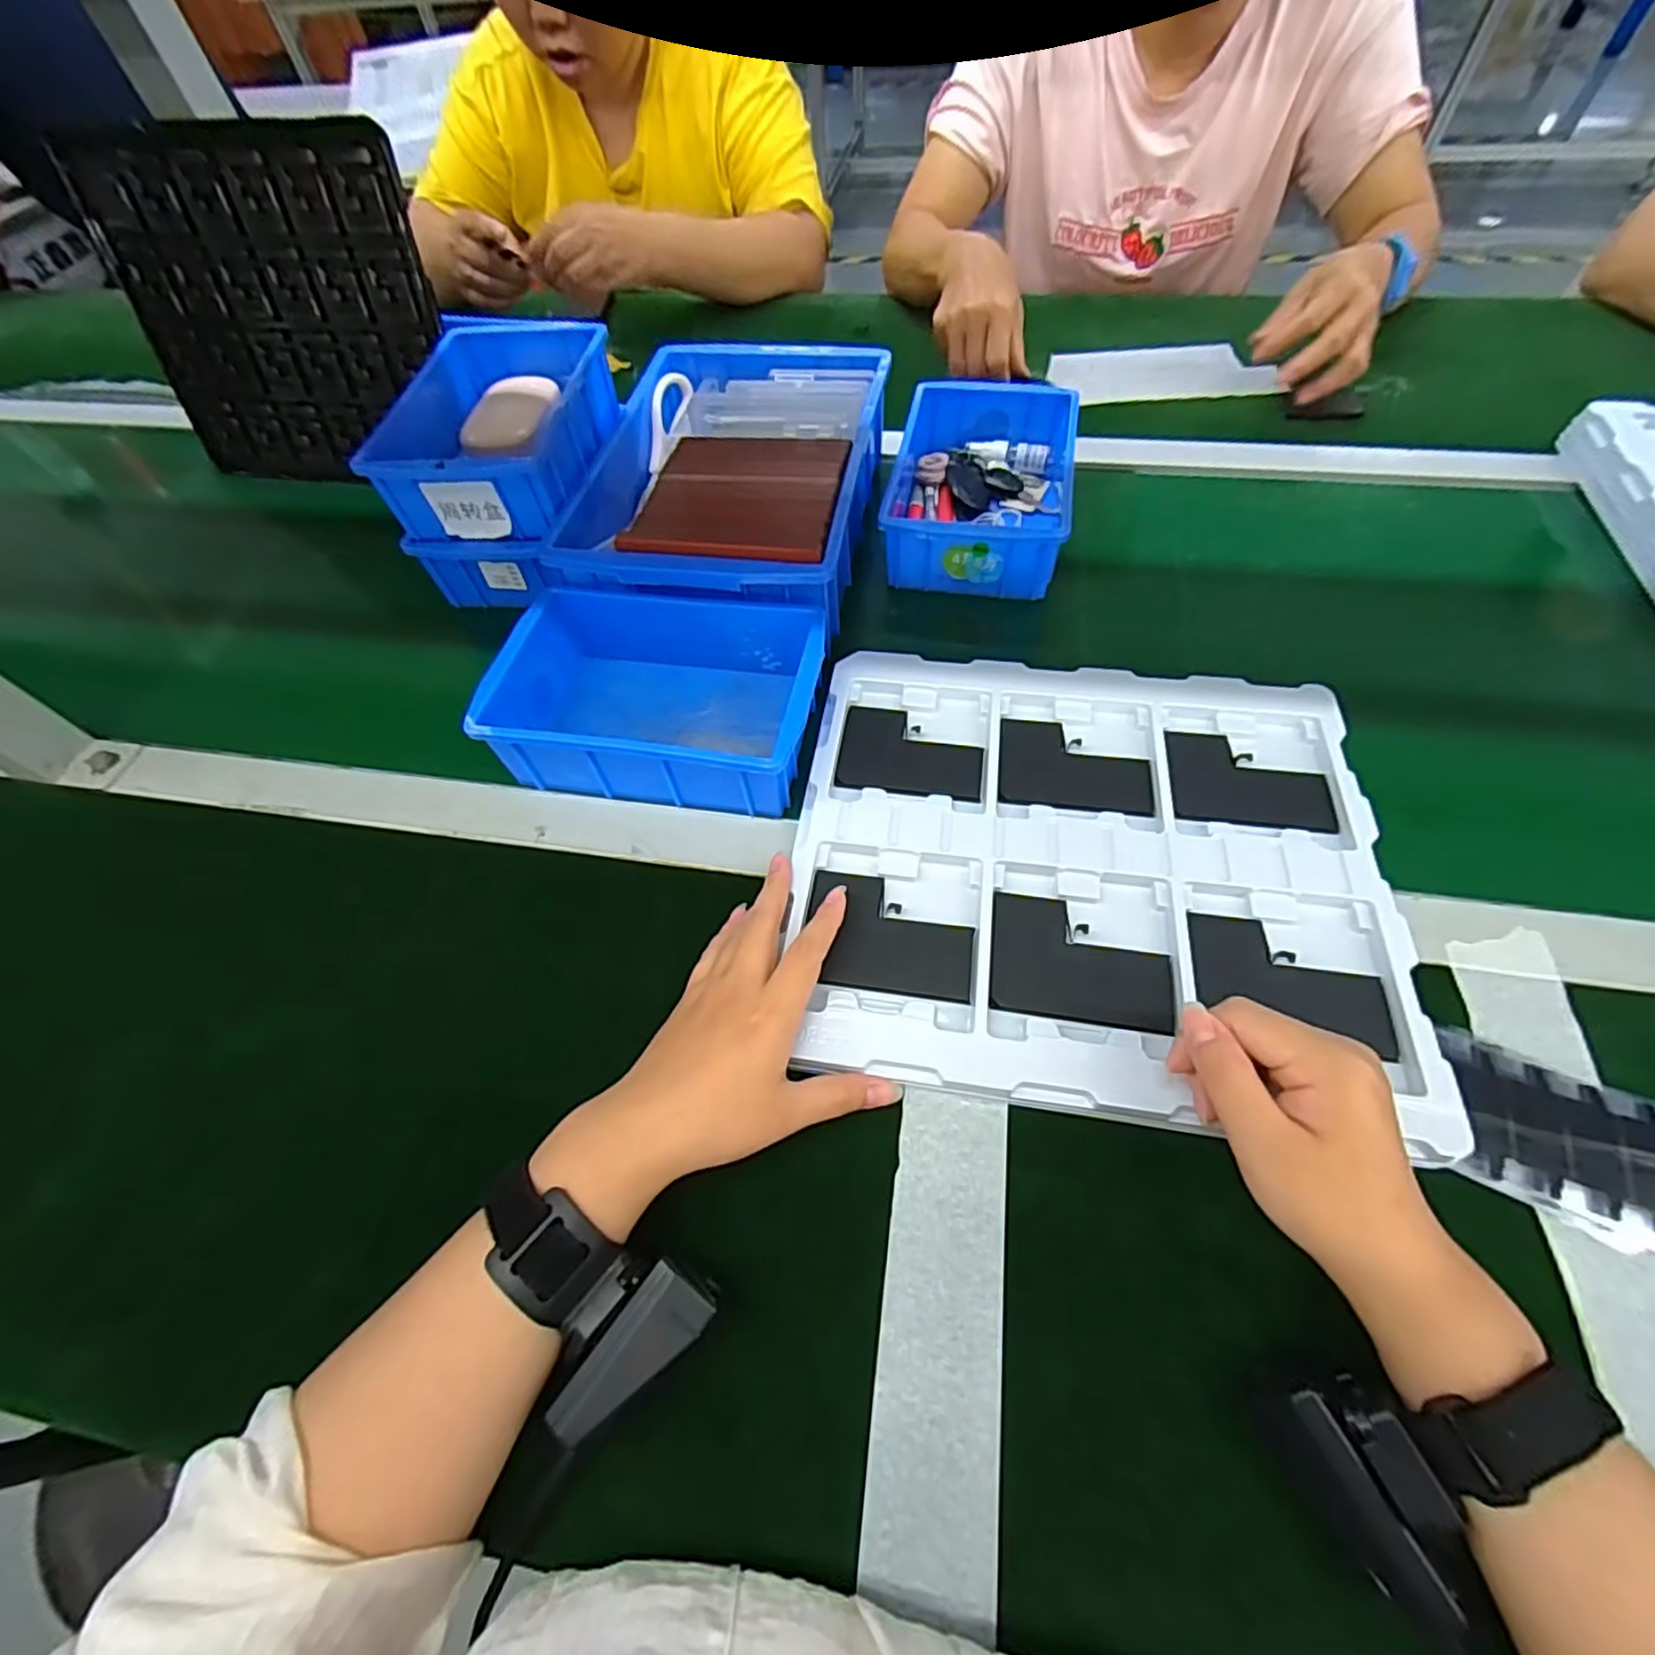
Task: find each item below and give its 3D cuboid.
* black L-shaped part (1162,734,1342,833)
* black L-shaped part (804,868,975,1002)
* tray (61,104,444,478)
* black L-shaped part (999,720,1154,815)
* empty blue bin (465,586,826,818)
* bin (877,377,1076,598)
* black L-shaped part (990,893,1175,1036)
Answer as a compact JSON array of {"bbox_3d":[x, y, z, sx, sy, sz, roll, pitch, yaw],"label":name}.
[{"bbox_3d":[0.251,-0.029,0.418,0.090,0.007,0.065,7,57,9],"label":"black L-shaped part"},{"bbox_3d":[0.034,0.058,0.382,0.090,0.005,0.065,6,57,8],"label":"black L-shaped part"},{"bbox_3d":[-0.488,-0.450,0.623,0.308,0.248,0.018,8,35,10],"label":"tray"},{"bbox_3d":[0.153,-0.039,0.432,0.089,0.004,0.068,6,57,8],"label":"black L-shaped part"},{"bbox_3d":[-0.106,-0.087,0.461,0.198,0.062,0.137,8,57,9],"label":"empty blue bin"},{"bbox_3d":[0.122,-0.275,0.566,0.126,0.064,0.194,9,57,10],"label":"bin"},{"bbox_3d":[0.132,0.069,0.367,0.090,0.004,0.066,8,57,9],"label":"black L-shaped part"}]

